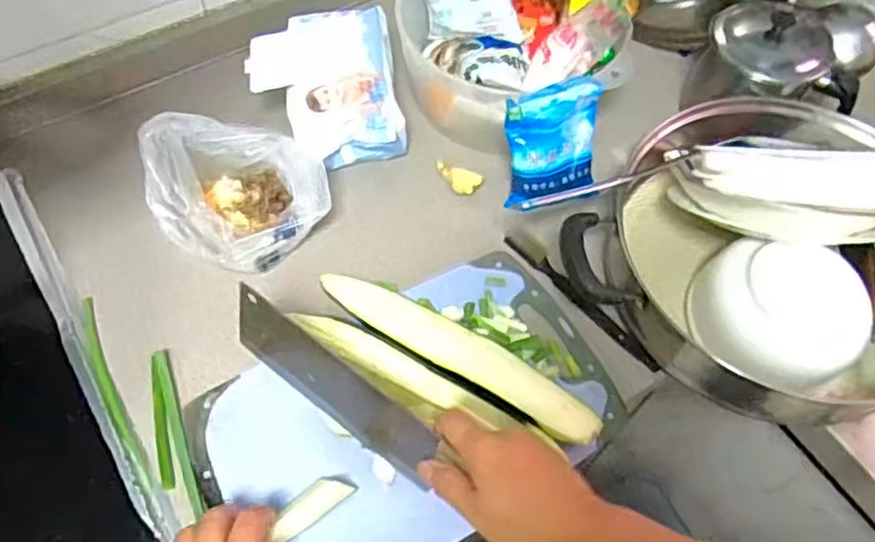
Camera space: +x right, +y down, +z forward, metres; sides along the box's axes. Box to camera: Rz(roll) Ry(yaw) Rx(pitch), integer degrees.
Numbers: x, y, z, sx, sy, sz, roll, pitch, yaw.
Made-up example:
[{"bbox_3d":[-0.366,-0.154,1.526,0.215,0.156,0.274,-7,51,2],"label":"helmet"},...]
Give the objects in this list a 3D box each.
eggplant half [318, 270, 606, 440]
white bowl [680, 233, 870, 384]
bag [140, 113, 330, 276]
[{"bbox_3d":[0.013,0.072,0.605,0.270,0.027,0.047,29,63,13],"label":"eggplant half"},{"bbox_3d":[0.304,0.032,0.610,0.130,0.060,0.132,1,60,-2],"label":"white bowl"},{"bbox_3d":[-0.195,-0.074,0.653,0.167,0.074,0.120,23,62,10],"label":"bag"}]

